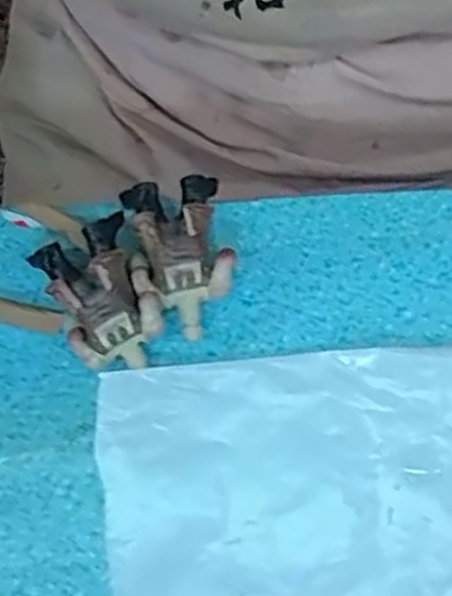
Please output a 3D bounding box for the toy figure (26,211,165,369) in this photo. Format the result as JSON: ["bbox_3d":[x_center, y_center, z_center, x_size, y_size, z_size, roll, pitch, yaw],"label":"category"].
[{"bbox_3d":[-0.044,0.001,0.275,0.034,0.022,0.049,-24,80,-5],"label":"toy figure"}]

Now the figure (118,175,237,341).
[{"bbox_3d":[-0.017,-0.015,0.283,0.036,0.018,0.058,-10,79,-2],"label":"figure"}]

